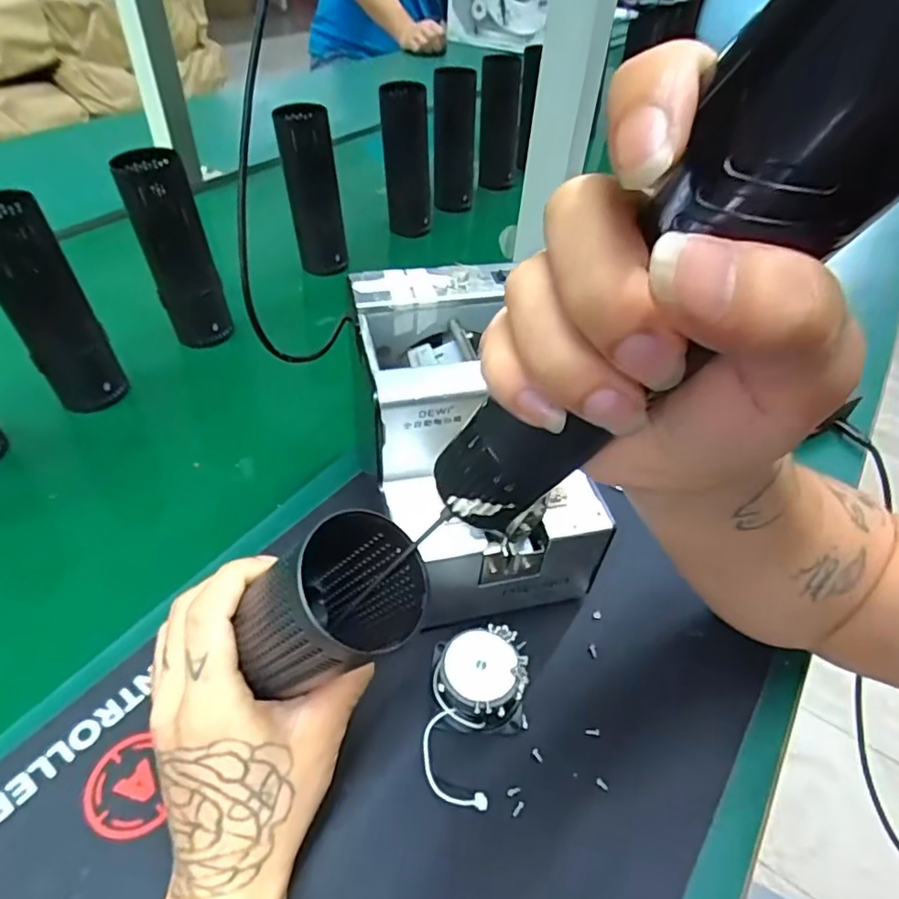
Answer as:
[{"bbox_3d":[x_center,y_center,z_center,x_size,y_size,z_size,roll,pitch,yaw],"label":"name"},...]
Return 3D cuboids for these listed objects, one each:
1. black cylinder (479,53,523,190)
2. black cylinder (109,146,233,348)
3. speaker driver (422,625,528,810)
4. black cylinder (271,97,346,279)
[{"bbox_3d":[0.068,-0.448,0.822,0.054,0.170,0.046,9,45,3],"label":"black cylinder"},{"bbox_3d":[-0.246,-0.179,0.533,0.054,0.159,0.064,-21,50,-24],"label":"black cylinder"},{"bbox_3d":[0.014,0.142,0.320,0.051,0.029,0.087,7,45,1],"label":"speaker driver"},{"bbox_3d":[-0.144,-0.271,0.634,0.054,0.158,0.043,-11,47,-16],"label":"black cylinder"}]

